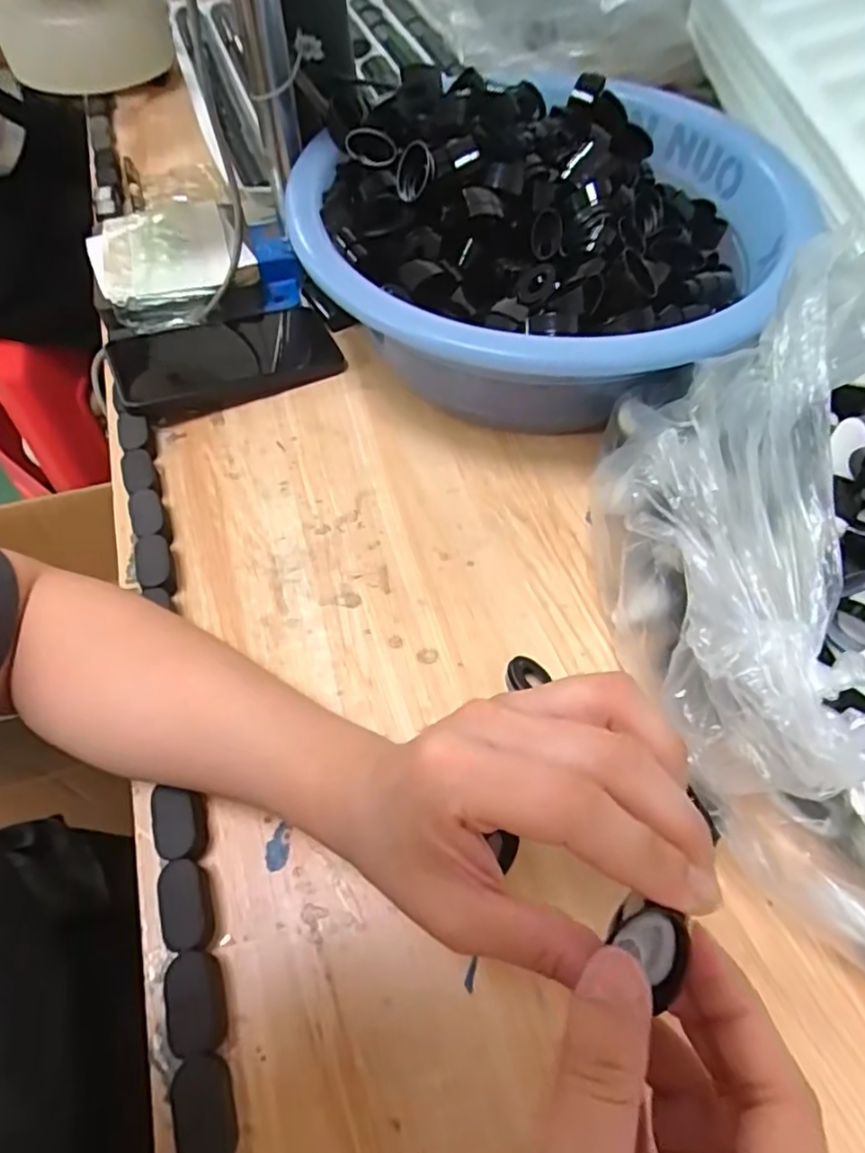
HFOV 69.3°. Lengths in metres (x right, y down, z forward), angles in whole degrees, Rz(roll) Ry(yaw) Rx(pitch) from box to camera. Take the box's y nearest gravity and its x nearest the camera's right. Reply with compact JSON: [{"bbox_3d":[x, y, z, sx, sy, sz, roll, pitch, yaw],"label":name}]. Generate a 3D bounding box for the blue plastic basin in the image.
[{"bbox_3d":[0.074,-0.243,0.465,0.331,0.116,0.338,-1,59,-1],"label":"blue plastic basin"}]

